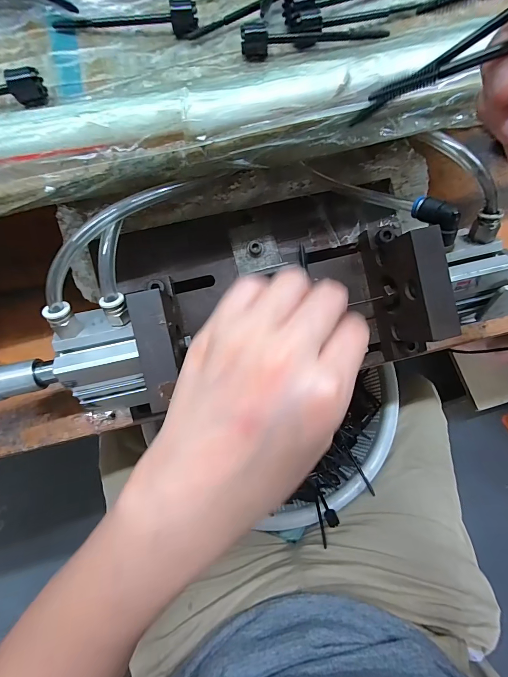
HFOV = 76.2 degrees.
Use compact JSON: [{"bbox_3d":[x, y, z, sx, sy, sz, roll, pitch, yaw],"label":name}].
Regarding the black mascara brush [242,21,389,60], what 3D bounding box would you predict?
[{"bbox_3d":[0.035,-0.181,0.193,0.085,0.015,0.012,-8,74,-3],"label":"black mascara brush"}]

